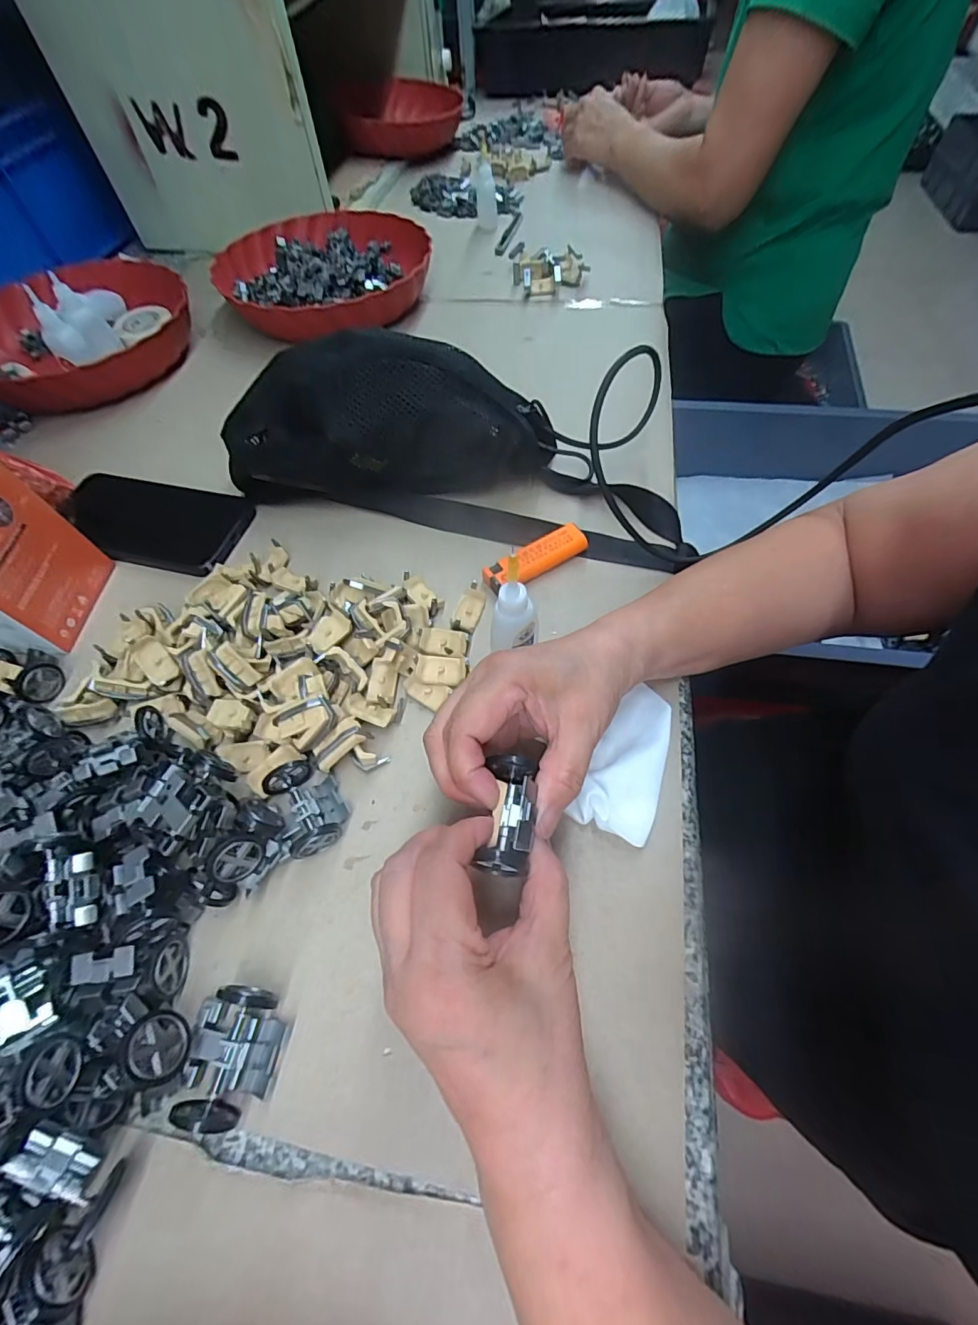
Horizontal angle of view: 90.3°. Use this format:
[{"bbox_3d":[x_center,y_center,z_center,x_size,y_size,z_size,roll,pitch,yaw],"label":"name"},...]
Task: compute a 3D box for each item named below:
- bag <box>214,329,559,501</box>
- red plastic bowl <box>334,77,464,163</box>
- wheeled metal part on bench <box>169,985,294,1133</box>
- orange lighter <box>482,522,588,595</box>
[{"bbox_3d":[-0.082,-0.181,0.375,0.266,0.089,0.073,-1,61,3],"label":"bag"},{"bbox_3d":[-0.148,-0.967,0.851,0.198,0.074,0.234,0,61,1],"label":"red plastic bowl"},{"bbox_3d":[-0.116,0.174,0.217,0.042,0.025,0.047,6,61,6],"label":"wheeled metal part on bench"},{"bbox_3d":[0.034,-0.077,0.359,0.081,0.013,0.023,-29,63,-12],"label":"orange lighter"}]

